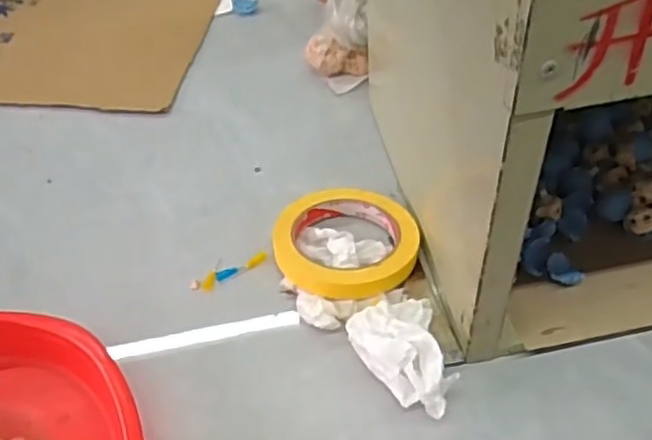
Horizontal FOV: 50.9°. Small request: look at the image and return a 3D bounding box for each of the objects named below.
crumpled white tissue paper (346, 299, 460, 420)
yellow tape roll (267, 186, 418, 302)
[{"bbox_3d":[0.048,0.086,0.448,0.059,0.034,0.091,-11,49,-4],"label":"crumpled white tissue paper"},{"bbox_3d":[0.015,0.018,0.520,0.106,0.025,0.100,-3,49,3],"label":"yellow tape roll"}]

